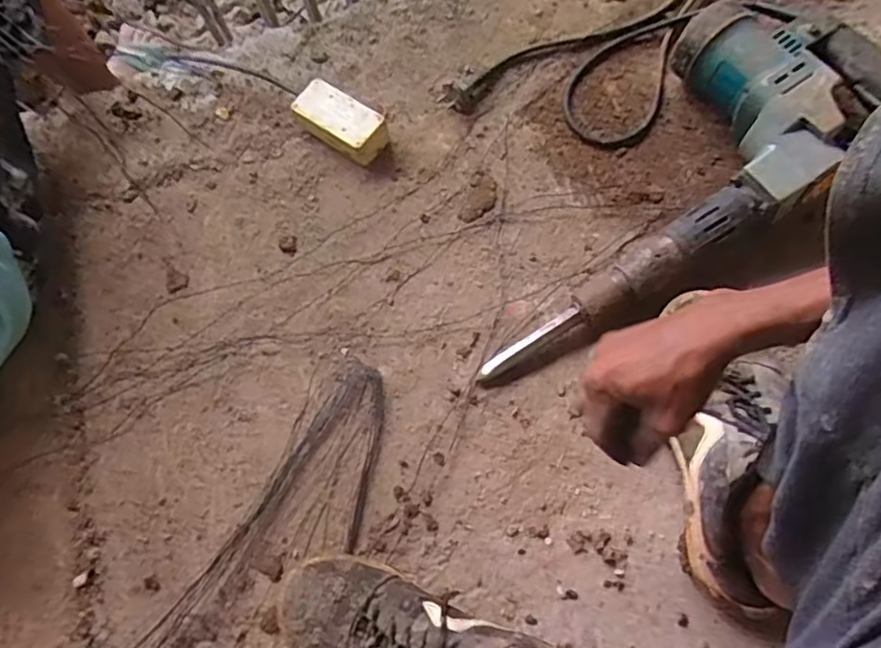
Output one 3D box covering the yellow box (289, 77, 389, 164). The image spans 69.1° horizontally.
[{"bbox_3d":[-0.120,-0.243,0.776,0.116,0.045,0.059,33,76,15],"label":"yellow box"}]

